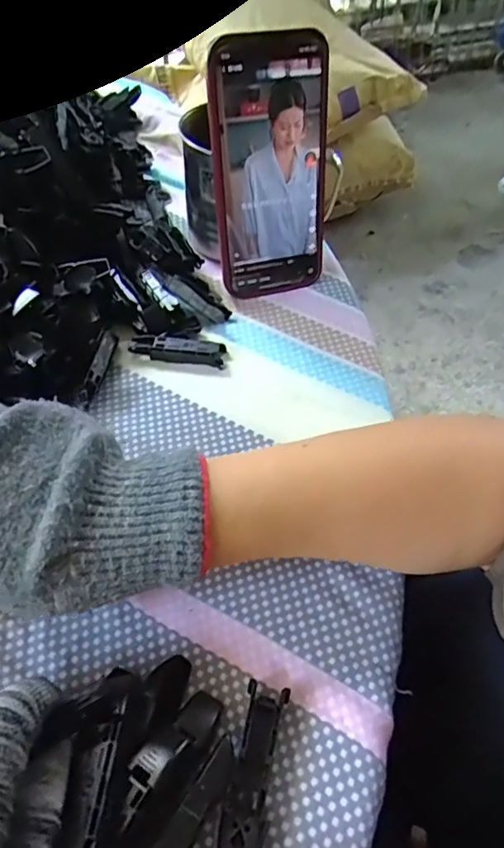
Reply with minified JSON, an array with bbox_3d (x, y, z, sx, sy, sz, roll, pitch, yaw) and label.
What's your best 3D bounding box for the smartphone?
[{"bbox_3d":[0.014,-0.164,0.370,0.074,0.159,0.005,-13,38,-13],"label":"smartphone"}]

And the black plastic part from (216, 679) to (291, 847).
[{"bbox_3d":[0.000,0.145,0.230,0.018,0.010,0.068,14,55,7],"label":"black plastic part"}]

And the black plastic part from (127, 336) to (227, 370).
[{"bbox_3d":[-0.051,-0.050,0.373,0.065,0.010,0.019,5,55,2],"label":"black plastic part"}]

